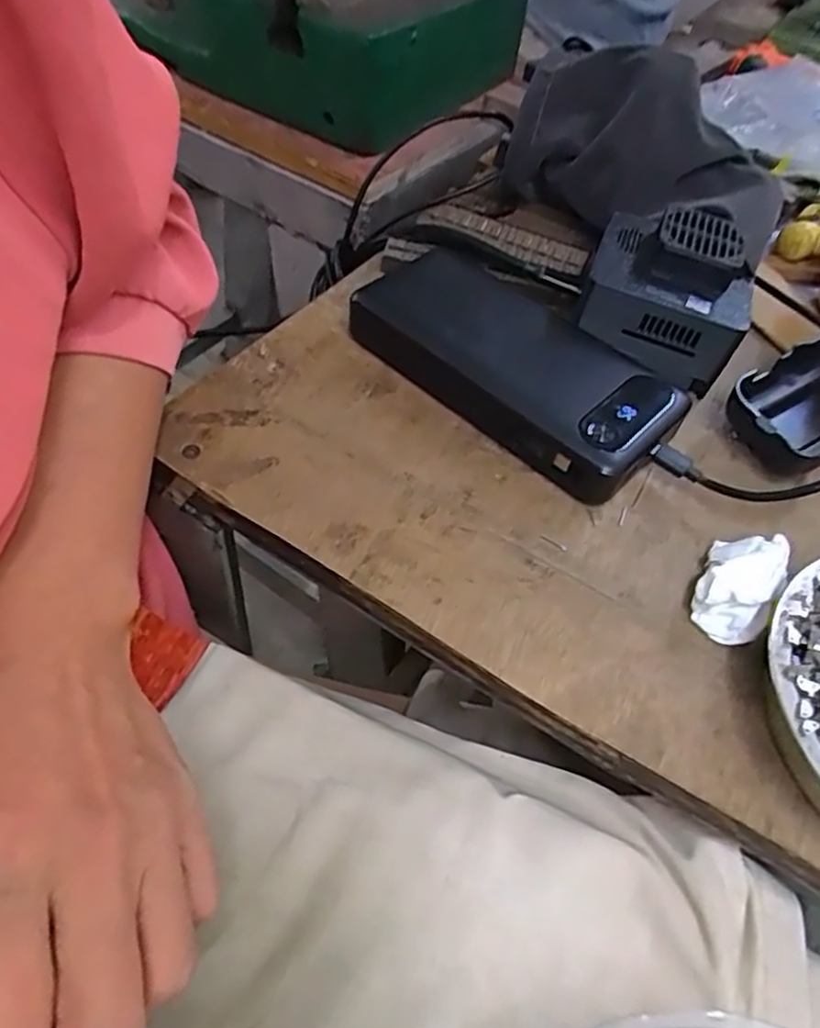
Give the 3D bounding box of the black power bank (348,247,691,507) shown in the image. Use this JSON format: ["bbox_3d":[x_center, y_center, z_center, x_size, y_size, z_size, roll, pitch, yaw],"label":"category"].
[{"bbox_3d":[0.048,-0.073,0.324,0.156,0.026,0.070,39,58,21],"label":"black power bank"}]

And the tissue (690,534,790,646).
[{"bbox_3d":[0.124,0.027,0.263,0.026,0.022,0.041,28,54,14],"label":"tissue"}]

